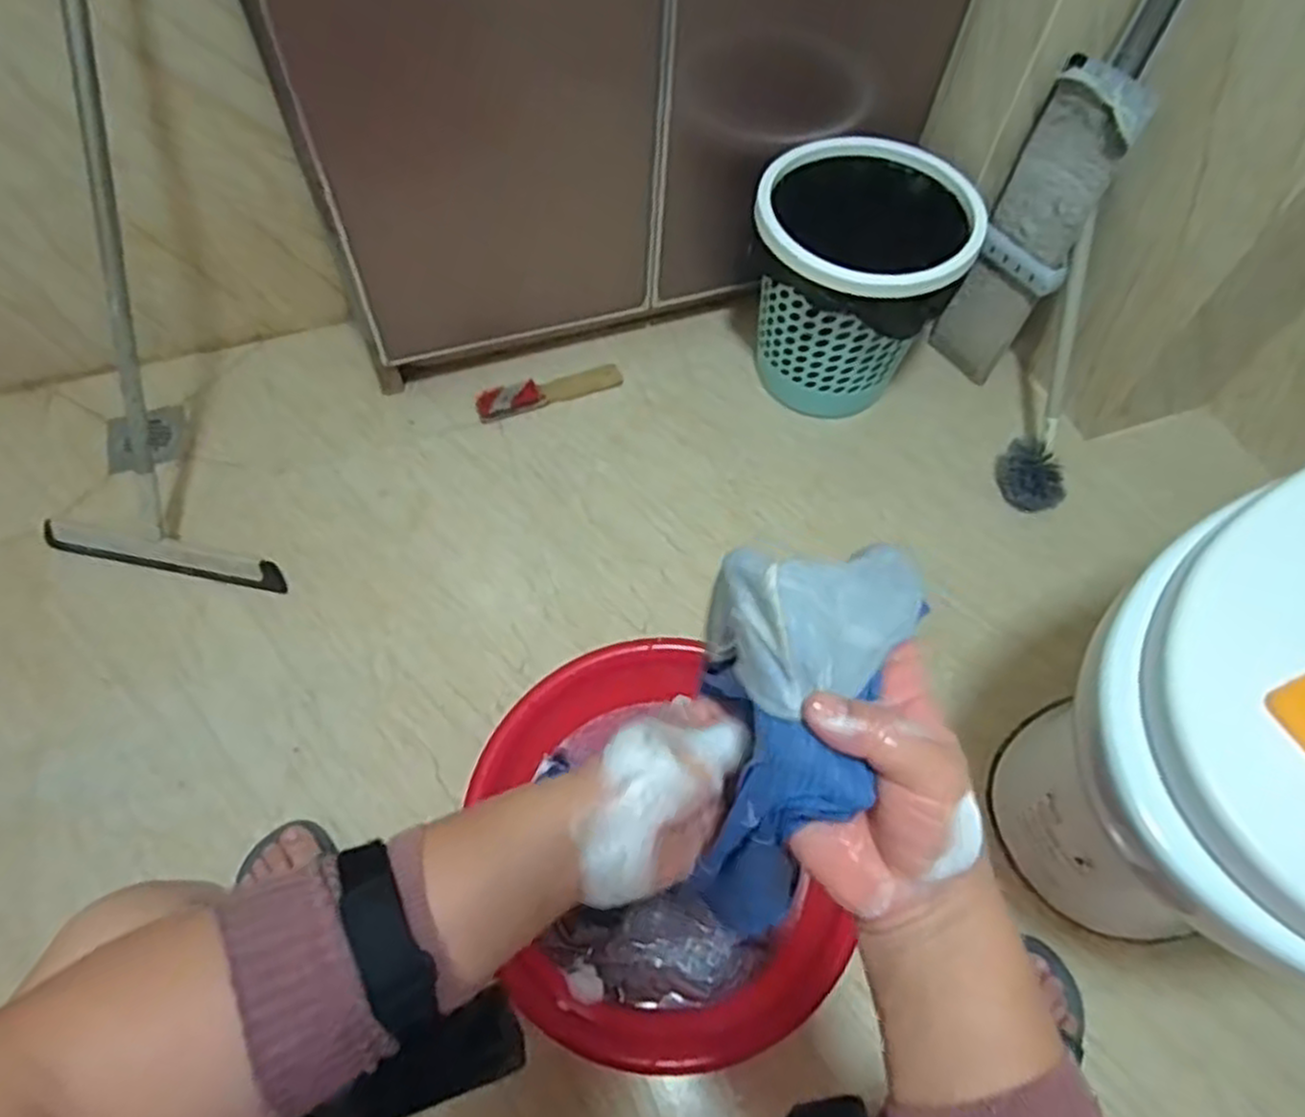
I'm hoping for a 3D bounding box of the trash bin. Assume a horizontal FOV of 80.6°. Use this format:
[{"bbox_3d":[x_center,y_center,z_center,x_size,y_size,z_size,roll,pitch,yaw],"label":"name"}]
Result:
[{"bbox_3d":[0.264,-0.369,1.043,0.250,0.267,0.250,0,62,0],"label":"trash bin"}]

